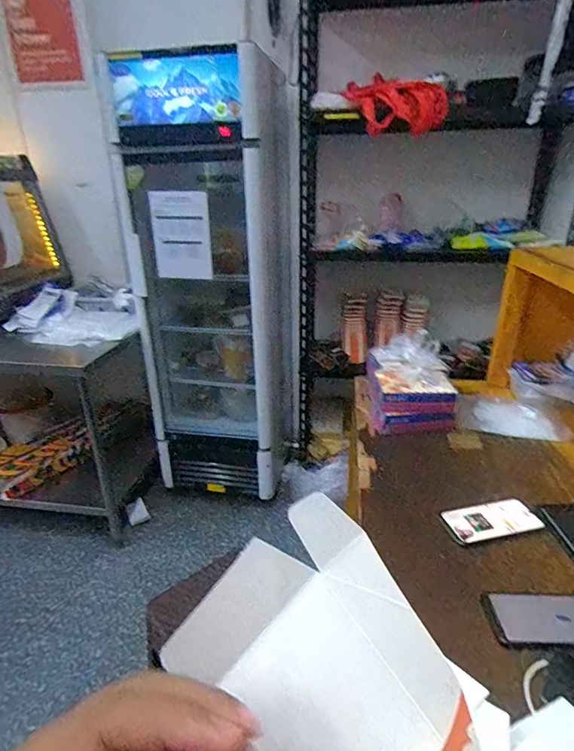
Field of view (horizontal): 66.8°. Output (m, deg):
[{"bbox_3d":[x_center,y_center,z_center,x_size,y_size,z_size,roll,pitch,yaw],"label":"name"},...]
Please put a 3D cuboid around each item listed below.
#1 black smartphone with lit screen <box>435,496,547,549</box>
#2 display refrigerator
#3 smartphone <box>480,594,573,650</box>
[{"bbox_3d":[0.359,0.257,0.768,0.167,0.008,0.083,-7,25,-14],"label":"black smartphone with lit screen"},{"bbox_3d":[-0.296,-0.253,1.762,0.553,1.651,0.549,0,24,1],"label":"display refrigerator"},{"bbox_3d":[0.360,0.333,0.592,0.163,0.016,0.077,1,24,5],"label":"smartphone"}]

